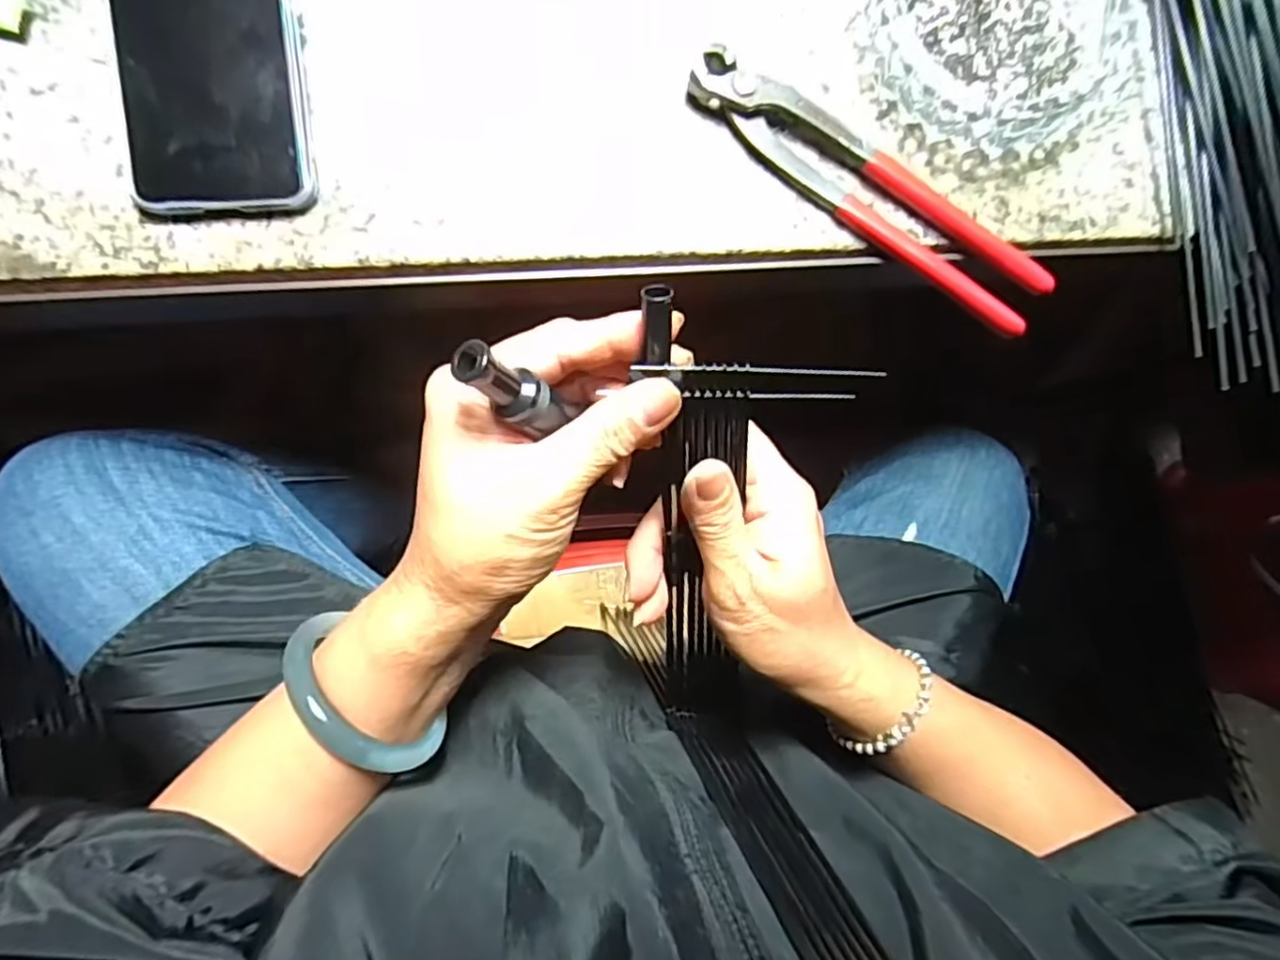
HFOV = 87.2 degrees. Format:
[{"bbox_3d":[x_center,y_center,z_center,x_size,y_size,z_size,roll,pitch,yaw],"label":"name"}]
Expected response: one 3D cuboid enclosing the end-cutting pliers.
[{"bbox_3d":[0.113,-0.144,0.323,0.194,0.015,0.049,40,83,-2],"label":"end-cutting pliers"}]

